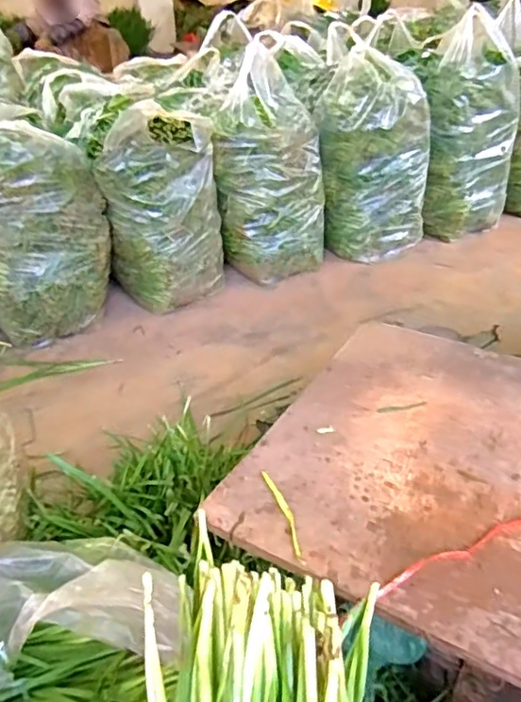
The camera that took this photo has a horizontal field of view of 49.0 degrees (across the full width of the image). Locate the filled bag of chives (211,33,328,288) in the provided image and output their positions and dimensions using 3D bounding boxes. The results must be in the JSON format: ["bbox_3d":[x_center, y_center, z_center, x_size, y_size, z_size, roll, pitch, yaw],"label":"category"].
[{"bbox_3d":[0.004,-0.528,1.646,0.308,0.617,0.216,-15,27,-16],"label":"filled bag of chives"}]

